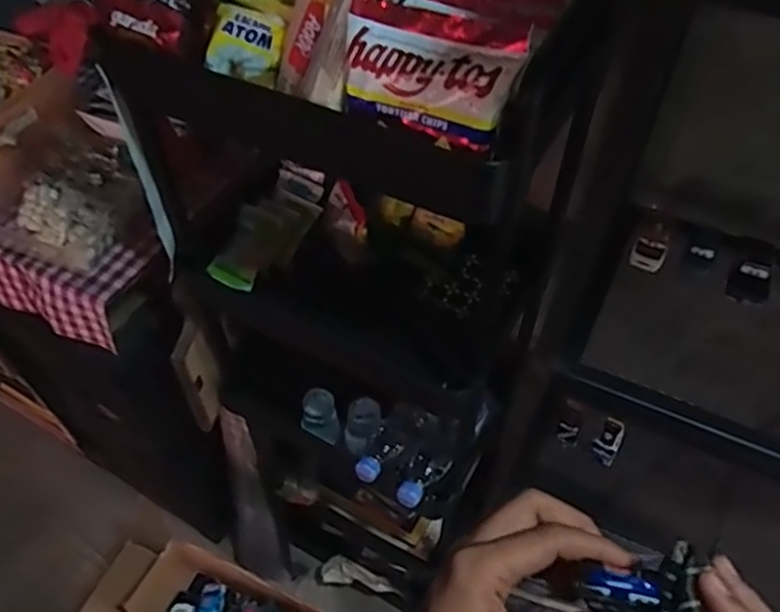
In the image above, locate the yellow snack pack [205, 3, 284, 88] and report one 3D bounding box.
[{"bbox_3d":[-0.119,-0.218,0.553,0.064,0.020,0.059,26,95,10],"label":"yellow snack pack"}]

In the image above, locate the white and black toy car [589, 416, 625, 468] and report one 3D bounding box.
[{"bbox_3d":[0.317,0.196,0.952,0.036,0.033,0.060,28,56,20],"label":"white and black toy car"}]

